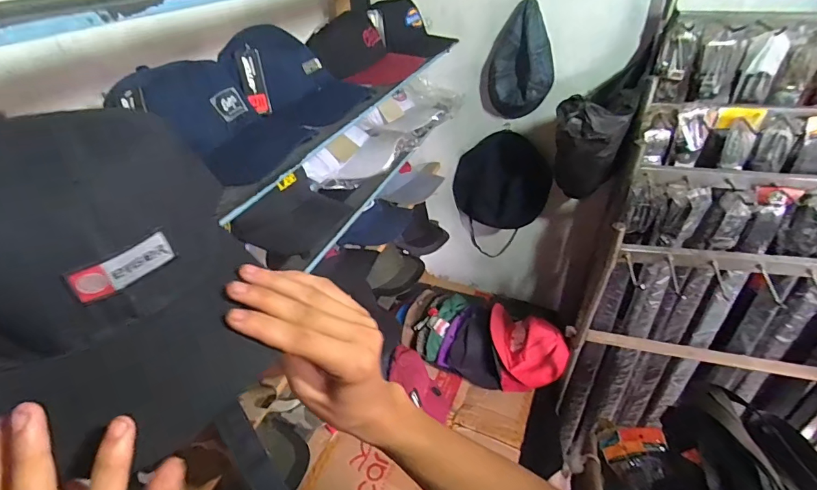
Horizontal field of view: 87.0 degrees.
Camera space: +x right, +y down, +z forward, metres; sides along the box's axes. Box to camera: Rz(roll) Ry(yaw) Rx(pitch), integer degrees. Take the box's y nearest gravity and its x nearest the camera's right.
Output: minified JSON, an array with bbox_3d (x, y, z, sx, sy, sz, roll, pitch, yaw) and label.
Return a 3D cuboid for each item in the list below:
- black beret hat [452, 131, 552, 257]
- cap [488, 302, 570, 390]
[{"bbox_3d":[0.254,-0.156,1.215,0.266,0.313,0.052,17,41,24],"label":"black beret hat"},{"bbox_3d":[0.307,0.287,1.139,0.206,0.152,0.155,15,40,21],"label":"cap"}]

